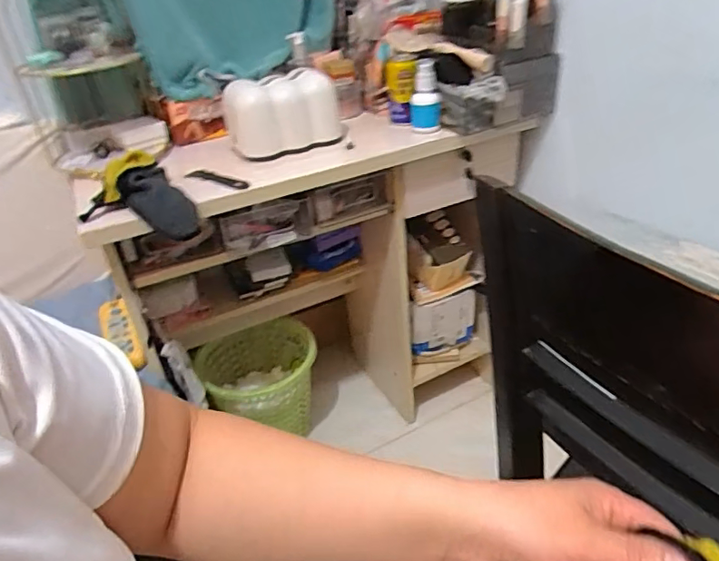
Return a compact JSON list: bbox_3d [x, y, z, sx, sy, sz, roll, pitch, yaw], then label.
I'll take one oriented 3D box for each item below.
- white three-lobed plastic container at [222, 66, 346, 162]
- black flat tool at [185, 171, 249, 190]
[{"bbox_3d":[-0.128,-0.282,0.890,0.188,0.108,0.085,-14,34,-13],"label":"white three-lobed plastic container"},{"bbox_3d":[-0.225,-0.160,0.827,0.133,0.012,0.019,21,41,30],"label":"black flat tool"}]

